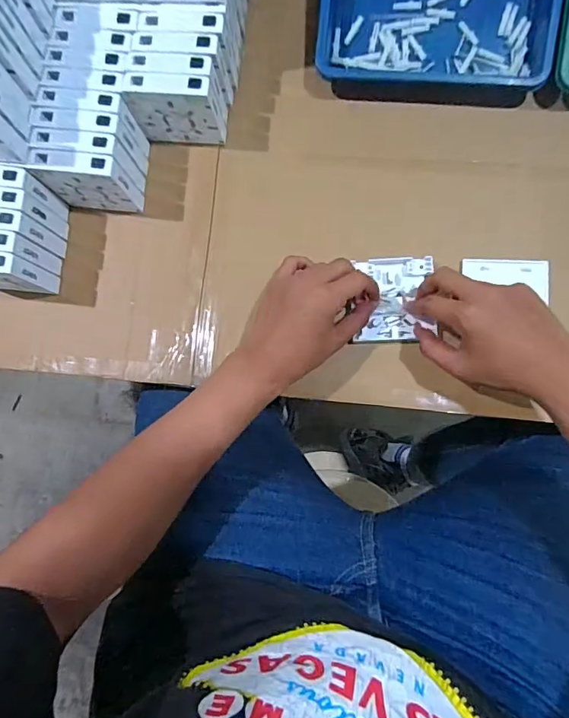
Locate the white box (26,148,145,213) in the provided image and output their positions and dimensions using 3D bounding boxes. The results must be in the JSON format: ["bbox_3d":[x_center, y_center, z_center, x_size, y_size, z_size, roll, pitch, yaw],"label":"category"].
[{"bbox_3d":[-0.204,-0.186,0.488,0.088,0.083,0.026,8,86,5],"label":"white box"}]

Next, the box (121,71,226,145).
[{"bbox_3d":[-0.113,-0.262,0.491,0.089,0.080,0.025,6,85,5],"label":"box"}]

